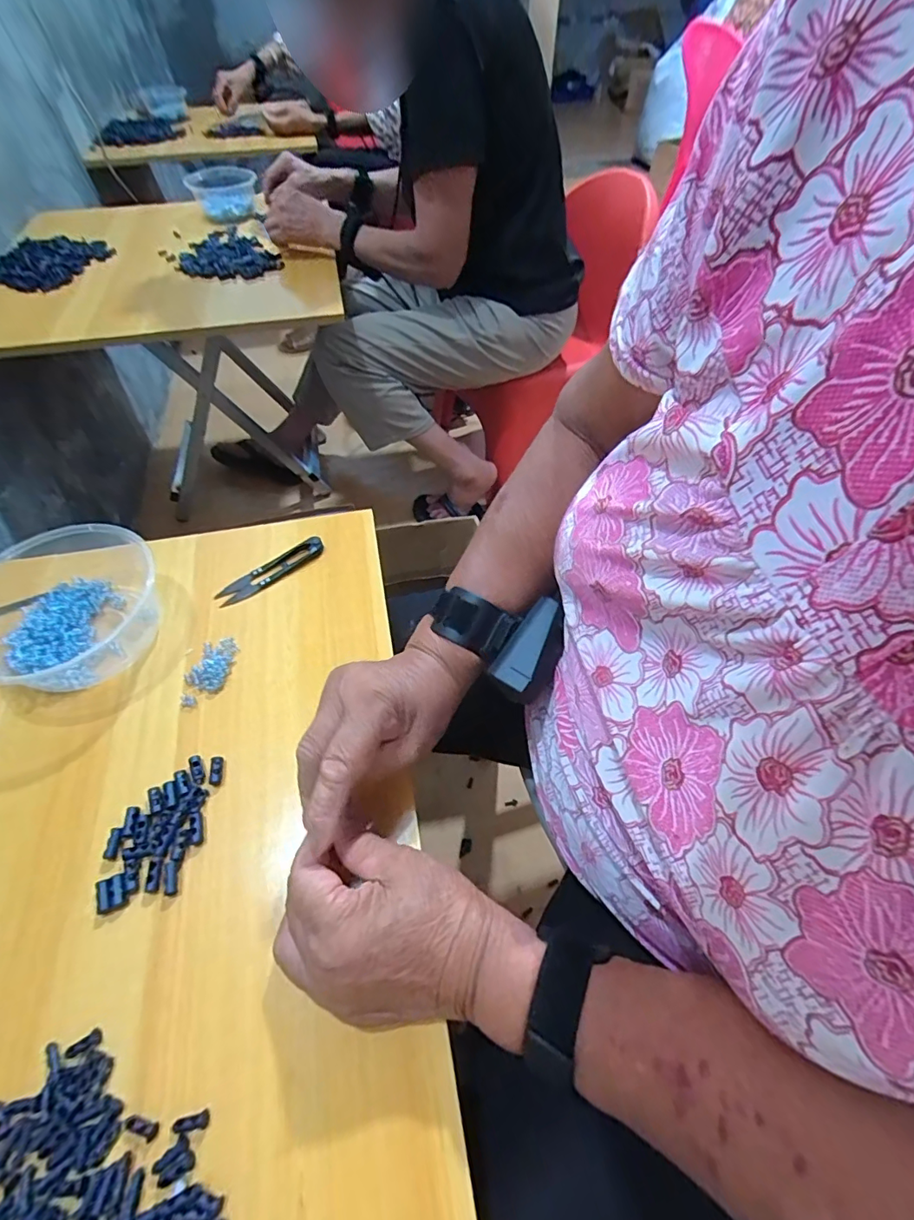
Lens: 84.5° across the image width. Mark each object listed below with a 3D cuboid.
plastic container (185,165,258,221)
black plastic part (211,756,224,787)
[{"bbox_3d":[-0.459,-0.827,0.995,0.126,0.060,0.131,-21,57,-15],"label":"plastic container"},{"bbox_3d":[-0.168,0.112,0.351,0.008,0.004,0.020,-7,55,-5],"label":"black plastic part"}]

